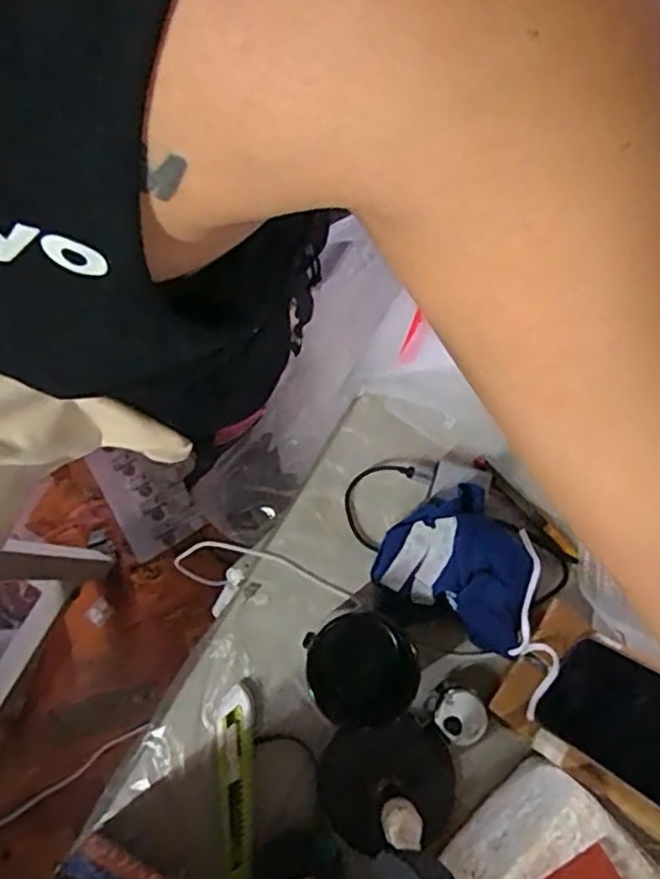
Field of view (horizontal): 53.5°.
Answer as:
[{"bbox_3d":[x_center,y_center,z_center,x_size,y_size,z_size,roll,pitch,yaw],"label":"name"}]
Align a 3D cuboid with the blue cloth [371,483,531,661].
[{"bbox_3d":[0.110,0.099,0.531,0.126,0.056,0.106,32,79,6],"label":"blue cloth"}]

